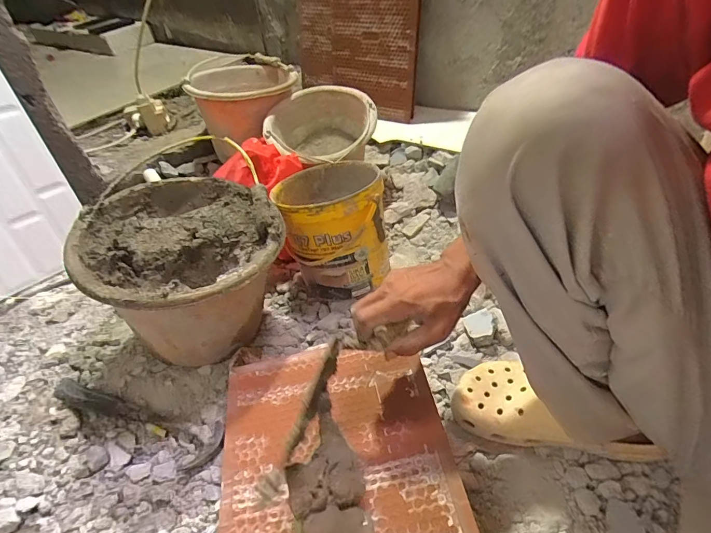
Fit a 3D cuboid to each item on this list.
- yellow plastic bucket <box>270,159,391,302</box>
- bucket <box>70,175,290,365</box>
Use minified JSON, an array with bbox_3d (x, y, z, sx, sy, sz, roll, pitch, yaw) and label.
[{"bbox_3d":[-0.039,-0.077,0.722,0.169,0.203,0.189,-9,43,-1],"label":"yellow plastic bucket"},{"bbox_3d":[-0.233,0.002,0.616,0.250,0.208,0.278,-19,44,-12],"label":"bucket"}]

